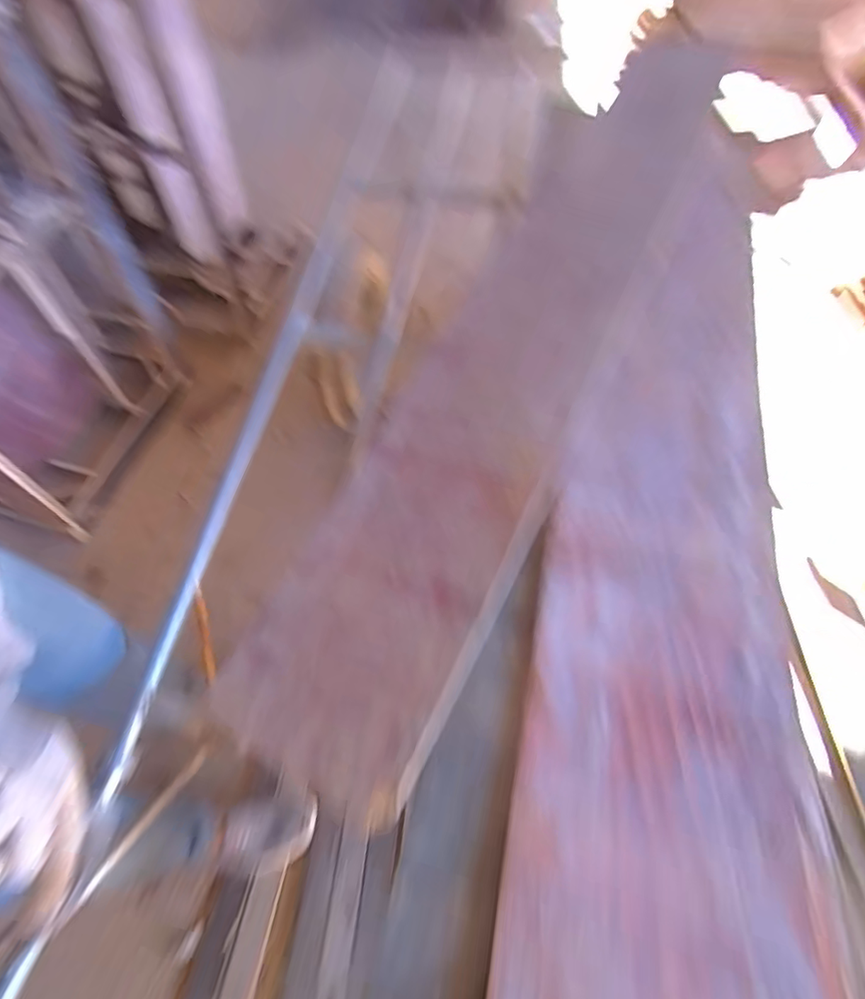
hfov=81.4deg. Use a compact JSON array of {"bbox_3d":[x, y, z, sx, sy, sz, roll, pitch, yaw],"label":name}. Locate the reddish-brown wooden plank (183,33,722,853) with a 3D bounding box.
[{"bbox_3d":[0.123,-0.241,0.866,0.315,0.049,1.377,15,61,26],"label":"reddish-brown wooden plank"}]

